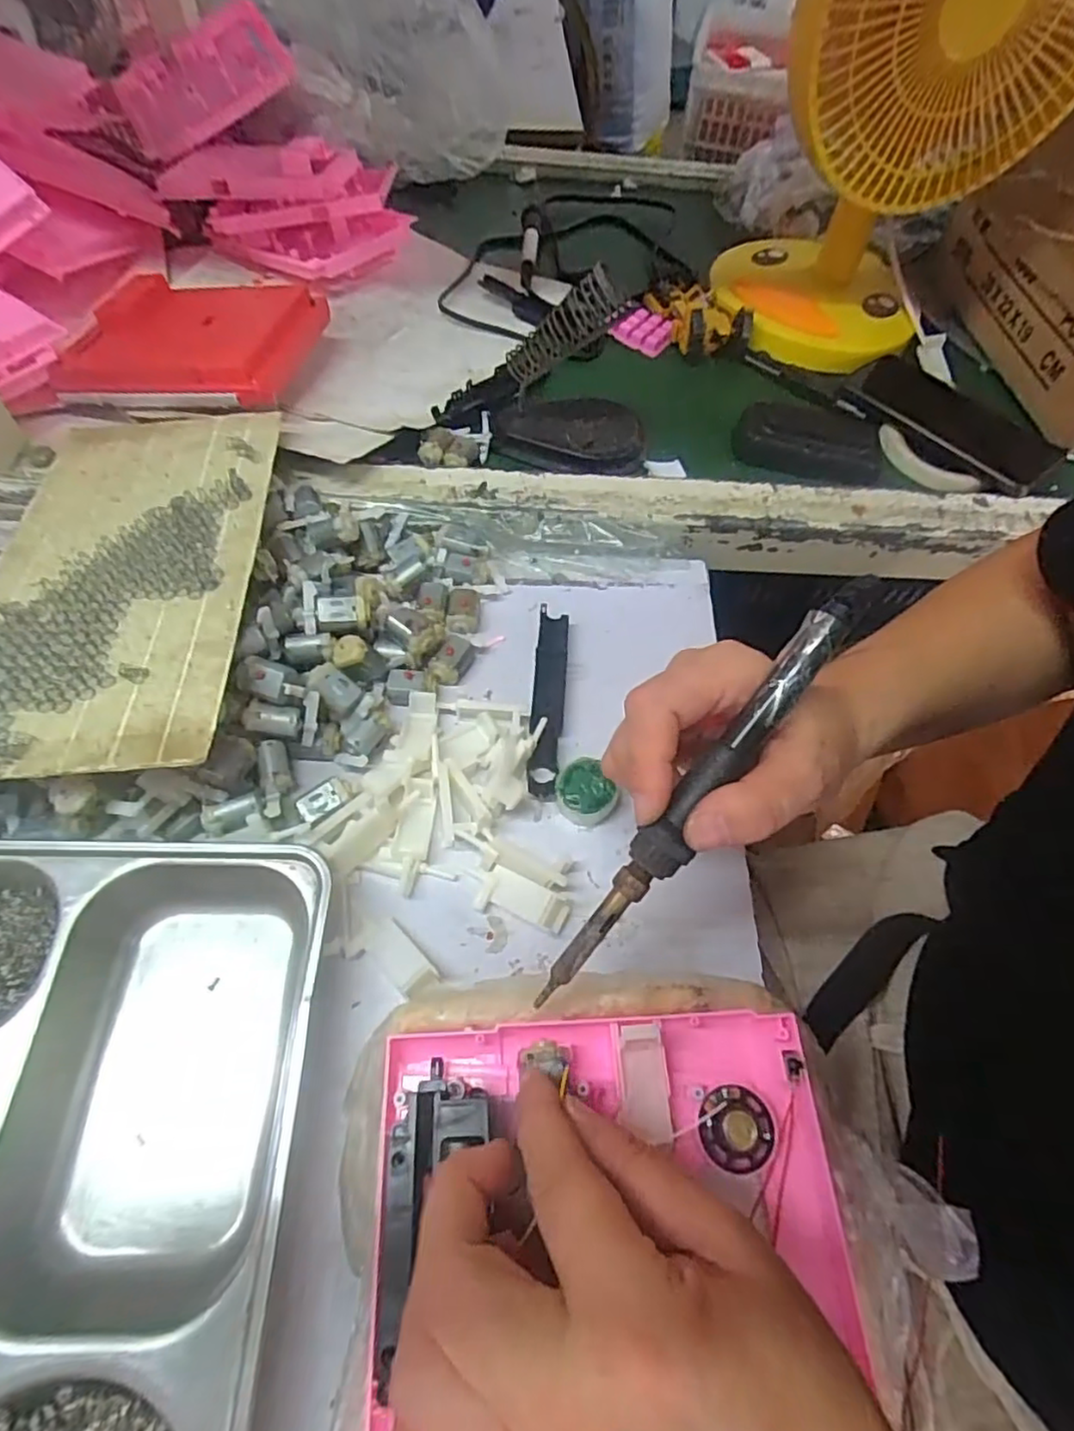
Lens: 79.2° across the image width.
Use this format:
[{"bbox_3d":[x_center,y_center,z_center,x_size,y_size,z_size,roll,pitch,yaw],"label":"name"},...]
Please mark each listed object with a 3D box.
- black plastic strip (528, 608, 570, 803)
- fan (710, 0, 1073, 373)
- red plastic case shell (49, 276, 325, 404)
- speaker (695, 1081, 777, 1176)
[{"bbox_3d":[0.007,-0.010,0.378,0.019,0.011,0.121,6,60,0],"label":"black plastic strip"},{"bbox_3d":[0.268,-0.431,0.455,0.202,0.301,0.180,25,62,11],"label":"fan"},{"bbox_3d":[-0.249,-0.278,0.471,0.158,0.030,0.123,11,60,3],"label":"red plastic case shell"},{"bbox_3d":[0.076,0.156,0.245,0.028,0.007,0.028,-3,60,-6],"label":"speaker"}]

